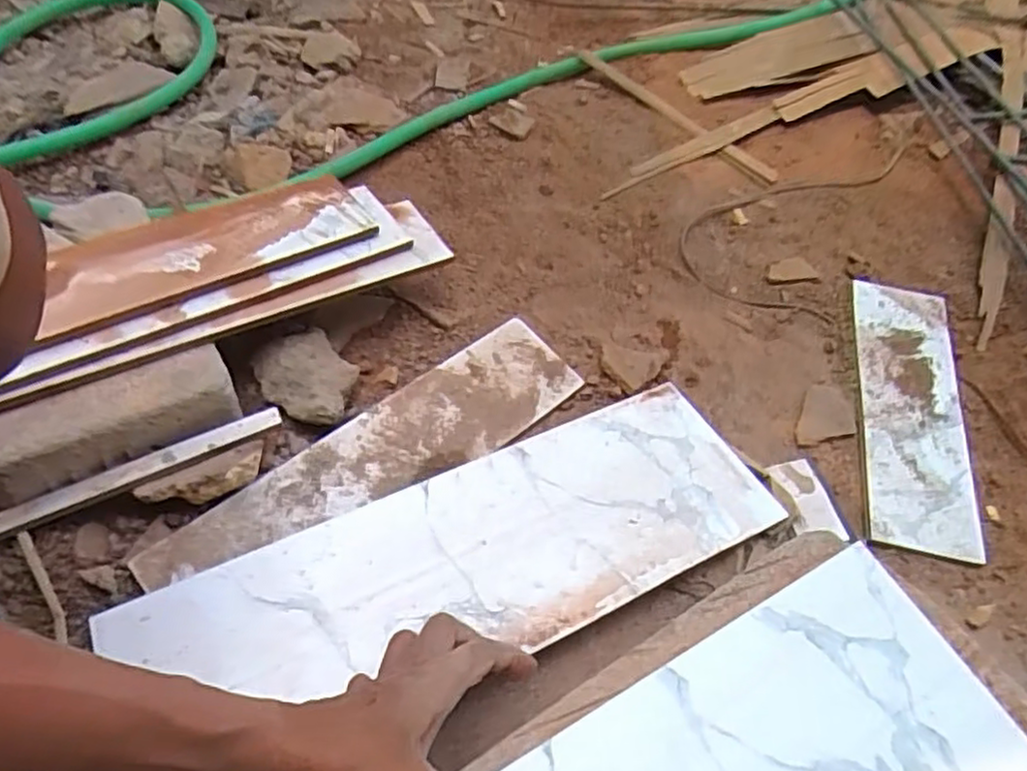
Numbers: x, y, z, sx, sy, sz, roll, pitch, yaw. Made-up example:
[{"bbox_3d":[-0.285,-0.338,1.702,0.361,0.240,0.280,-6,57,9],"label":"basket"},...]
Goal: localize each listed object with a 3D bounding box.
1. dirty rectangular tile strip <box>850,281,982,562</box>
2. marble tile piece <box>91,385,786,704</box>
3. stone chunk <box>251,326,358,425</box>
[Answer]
[{"bbox_3d":[0.383,0.021,0.673,0.099,0.005,0.289,11,60,3],"label":"dirty rectangular tile strip"},{"bbox_3d":[-0.033,0.132,0.520,0.479,0.010,0.157,-21,53,-20],"label":"marble tile piece"},{"bbox_3d":[-0.179,-0.005,0.616,0.095,0.036,0.073,38,61,17],"label":"stone chunk"}]

